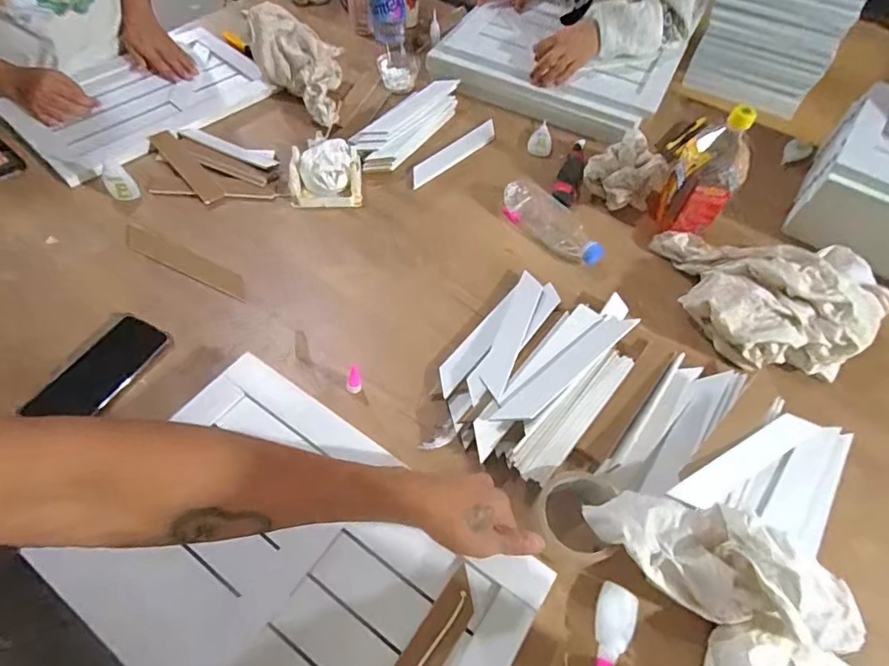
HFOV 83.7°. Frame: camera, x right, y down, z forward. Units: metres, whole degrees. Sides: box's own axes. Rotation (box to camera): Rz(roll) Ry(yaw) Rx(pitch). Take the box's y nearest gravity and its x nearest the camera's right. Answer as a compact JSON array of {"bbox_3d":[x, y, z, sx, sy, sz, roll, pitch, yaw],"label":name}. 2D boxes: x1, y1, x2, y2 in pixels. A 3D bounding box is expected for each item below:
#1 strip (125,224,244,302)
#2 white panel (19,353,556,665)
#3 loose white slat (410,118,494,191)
[{"bbox_3d":[-0.377,-0.104,0.719,0.220,0.004,0.037,23,58,12],"label":"strip"},{"bbox_3d":[-0.137,0.219,0.463,0.404,0.032,0.268,31,60,16],"label":"white panel"},{"bbox_3d":[0.019,-0.323,0.888,0.042,0.010,0.215,38,62,20],"label":"loose white slat"}]

